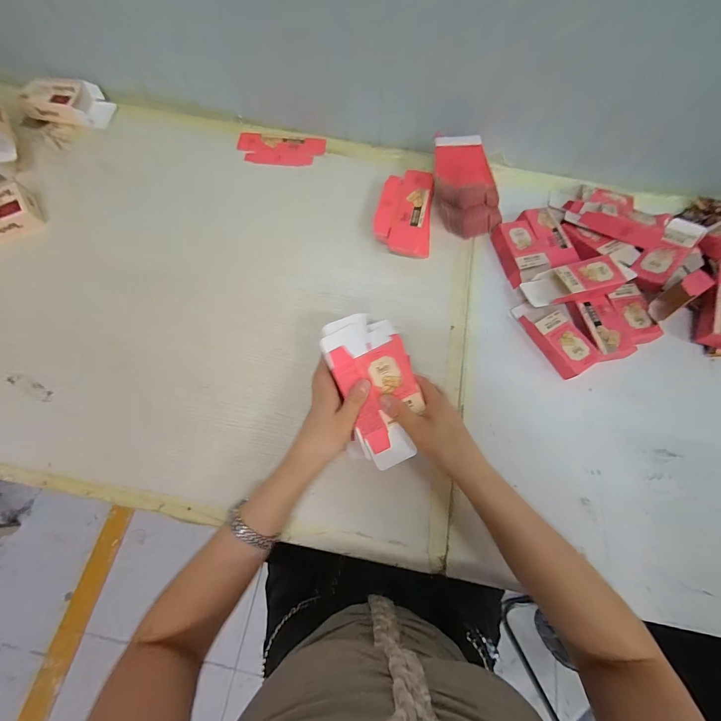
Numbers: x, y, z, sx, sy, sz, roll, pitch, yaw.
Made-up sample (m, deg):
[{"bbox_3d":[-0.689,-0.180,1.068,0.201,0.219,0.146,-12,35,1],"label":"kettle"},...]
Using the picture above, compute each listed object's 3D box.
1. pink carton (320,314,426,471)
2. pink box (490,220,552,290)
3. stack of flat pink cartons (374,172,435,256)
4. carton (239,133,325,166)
[{"bbox_3d":[0.020,0.030,0.368,0.093,0.017,0.174,-15,80,-7],"label":"pink carton"},{"bbox_3d":[0.263,-0.177,0.515,0.060,0.033,0.111,-13,71,-6],"label":"pink box"},{"bbox_3d":[0.073,-0.247,0.530,0.091,0.035,0.158,5,70,0],"label":"stack of flat pink cartons"},{"bbox_3d":[-0.152,-0.403,0.603,0.163,0.004,0.071,5,70,0],"label":"carton"}]

